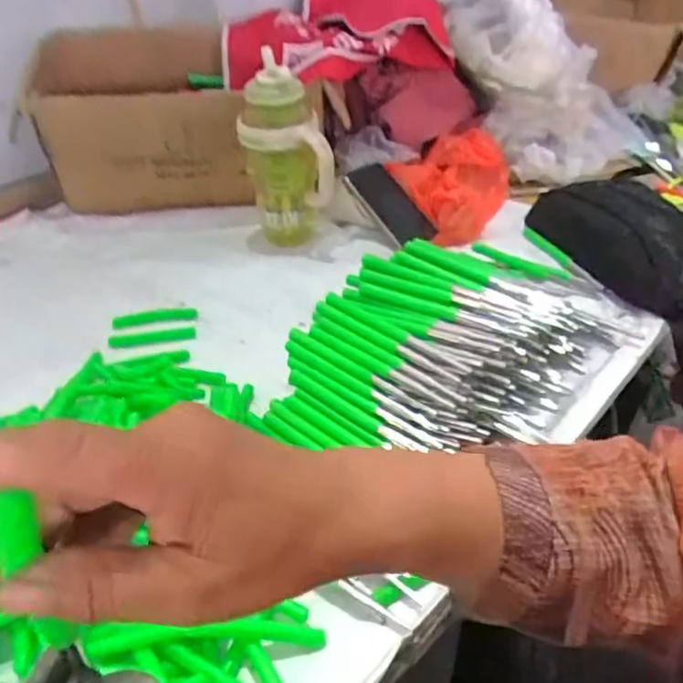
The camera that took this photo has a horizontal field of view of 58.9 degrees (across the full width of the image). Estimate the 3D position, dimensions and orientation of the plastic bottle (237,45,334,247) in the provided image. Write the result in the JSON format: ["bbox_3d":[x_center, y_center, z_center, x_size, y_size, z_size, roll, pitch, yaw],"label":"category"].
[{"bbox_3d":[-0.074,-0.239,0.826,0.114,0.242,0.100,-6,40,-6],"label":"plastic bottle"}]

